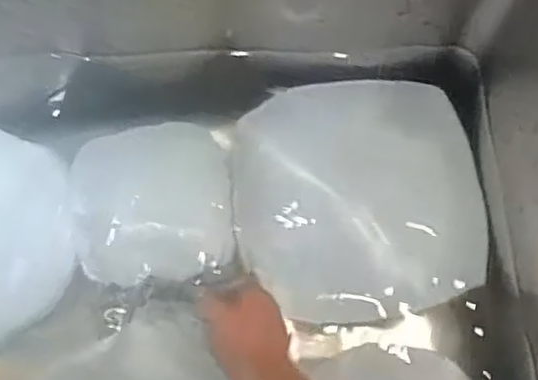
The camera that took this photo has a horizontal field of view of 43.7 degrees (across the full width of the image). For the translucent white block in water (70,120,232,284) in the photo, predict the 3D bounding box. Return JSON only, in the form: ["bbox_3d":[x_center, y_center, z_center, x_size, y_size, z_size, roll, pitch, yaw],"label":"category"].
[{"bbox_3d":[-0.115,0.014,0.641,0.157,0.040,0.149,-3,72,-1],"label":"translucent white block in water"}]

